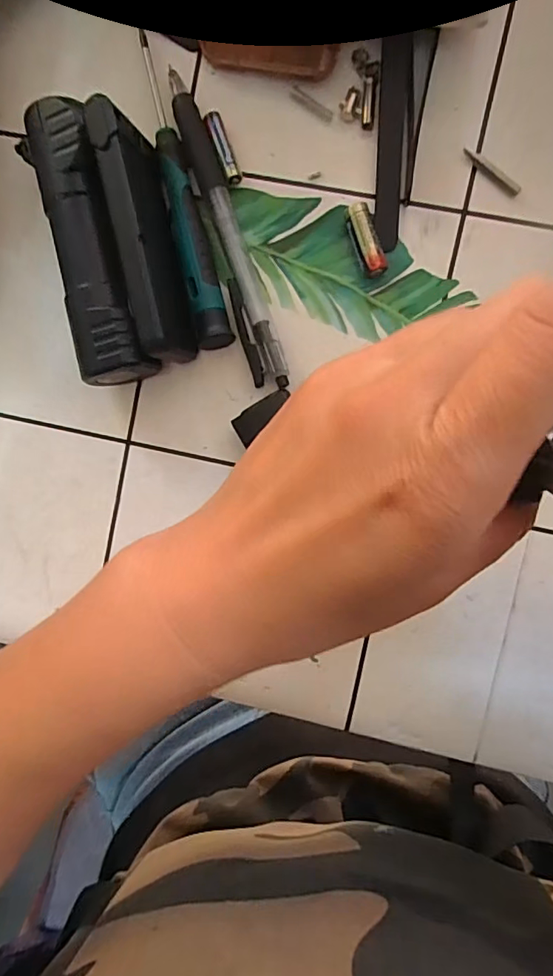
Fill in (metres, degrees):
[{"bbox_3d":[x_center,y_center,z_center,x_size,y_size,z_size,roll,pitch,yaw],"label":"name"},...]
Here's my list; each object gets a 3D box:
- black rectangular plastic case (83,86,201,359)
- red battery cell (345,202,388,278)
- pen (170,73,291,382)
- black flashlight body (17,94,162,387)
[{"bbox_3d":[-0.050,-0.095,0.189,0.018,0.033,0.089,-11,92,5],"label":"black rectangular plastic case"},{"bbox_3d":[0.036,-0.100,0.199,0.010,0.009,0.029,-20,92,5],"label":"red battery cell"},{"bbox_3d":[-0.021,-0.105,0.205,0.015,0.008,0.130,-18,92,5],"label":"pen"},{"bbox_3d":[-0.075,-0.096,0.198,0.028,0.029,0.104,-14,92,5],"label":"black flashlight body"}]

